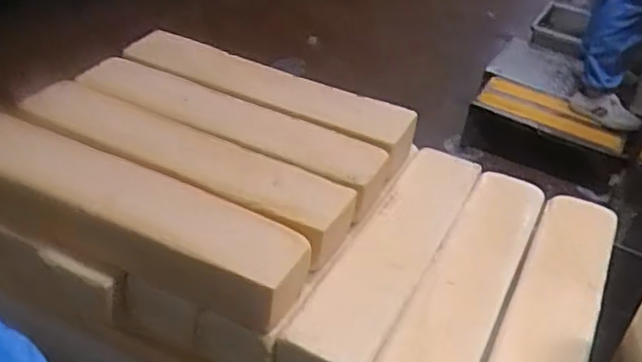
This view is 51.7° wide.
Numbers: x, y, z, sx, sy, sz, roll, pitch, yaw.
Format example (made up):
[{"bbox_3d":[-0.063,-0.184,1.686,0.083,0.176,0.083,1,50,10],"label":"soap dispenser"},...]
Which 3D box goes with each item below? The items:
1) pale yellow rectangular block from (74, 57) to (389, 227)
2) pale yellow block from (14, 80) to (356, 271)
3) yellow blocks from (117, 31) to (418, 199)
[{"bbox_3d":[-0.103,-0.046,0.727,0.348,0.067,0.086,19,37,15],"label":"pale yellow rectangular block"},{"bbox_3d":[-0.146,-0.006,0.666,0.358,0.069,0.094,19,37,15],"label":"pale yellow block"},{"bbox_3d":[-0.060,-0.096,0.784,0.339,0.062,0.089,21,37,18],"label":"yellow blocks"}]

